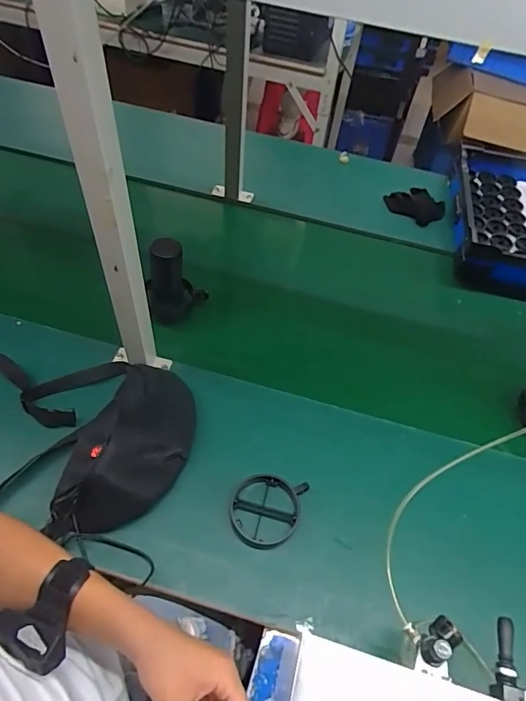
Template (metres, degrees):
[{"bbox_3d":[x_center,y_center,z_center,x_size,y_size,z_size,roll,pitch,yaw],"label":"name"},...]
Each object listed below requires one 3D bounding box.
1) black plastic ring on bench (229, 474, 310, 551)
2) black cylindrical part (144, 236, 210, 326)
[{"bbox_3d":[0.003,0.228,0.658,0.098,0.013,0.107,3,53,-4],"label":"black plastic ring on bench"},{"bbox_3d":[-0.159,-0.130,0.822,0.102,0.154,0.061,-22,58,-21],"label":"black cylindrical part"}]

